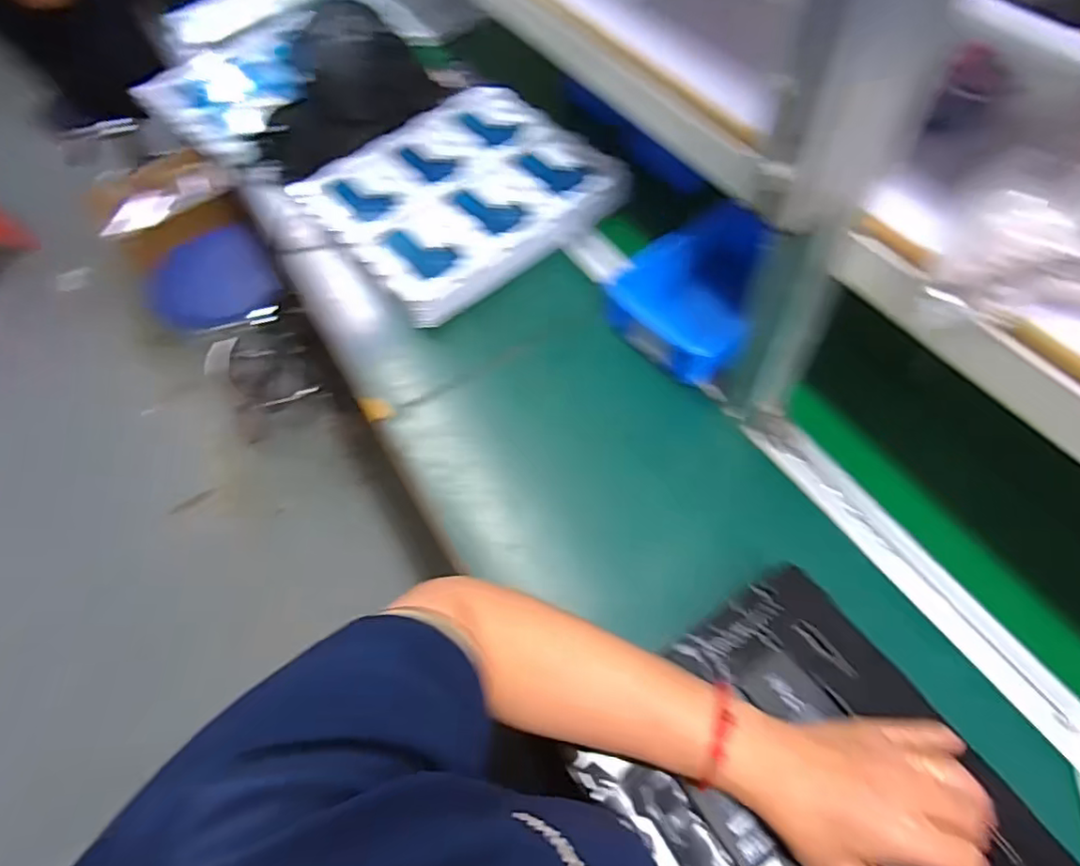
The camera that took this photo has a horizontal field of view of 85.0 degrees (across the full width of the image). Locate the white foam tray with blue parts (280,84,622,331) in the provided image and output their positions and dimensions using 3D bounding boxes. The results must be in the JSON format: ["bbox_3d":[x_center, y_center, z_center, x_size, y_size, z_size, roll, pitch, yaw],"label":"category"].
[{"bbox_3d":[-0.105,-0.309,0.763,0.326,0.048,0.284,-36,63,-17],"label":"white foam tray with blue parts"}]

